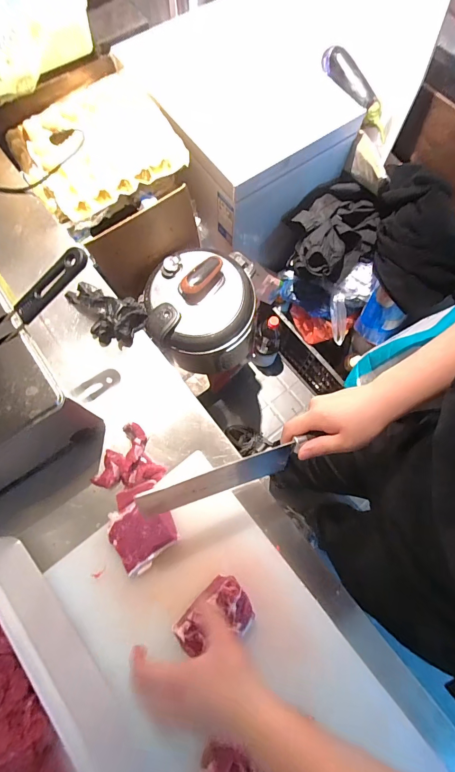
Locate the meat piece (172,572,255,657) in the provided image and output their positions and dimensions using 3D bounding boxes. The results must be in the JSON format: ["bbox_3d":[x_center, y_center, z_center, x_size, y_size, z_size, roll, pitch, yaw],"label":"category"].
[{"bbox_3d":[-0.016,0.300,0.459,0.097,0.025,0.070,-39,77,-13],"label":"meat piece"}]

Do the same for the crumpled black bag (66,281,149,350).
[{"bbox_3d":[-0.224,-0.139,0.652,0.144,0.044,0.094,39,75,11],"label":"crumpled black bag"}]

